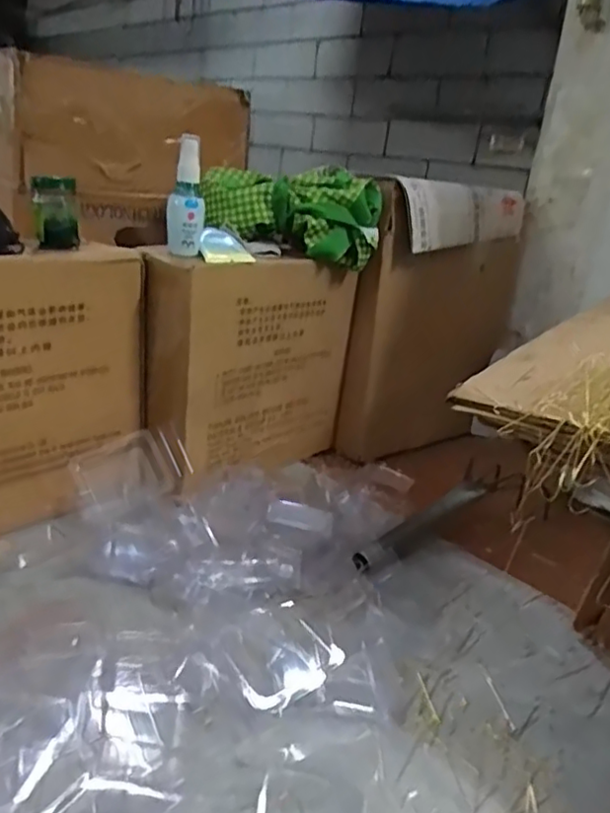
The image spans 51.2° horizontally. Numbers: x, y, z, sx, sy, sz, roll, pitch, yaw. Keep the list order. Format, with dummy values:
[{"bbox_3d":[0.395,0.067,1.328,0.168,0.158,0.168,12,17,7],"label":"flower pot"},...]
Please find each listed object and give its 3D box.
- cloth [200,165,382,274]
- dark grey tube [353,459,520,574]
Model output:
[{"bbox_3d":[-0.014,-0.237,0.777,0.209,0.095,0.081,7,21,-1],"label":"cloth"},{"bbox_3d":[0.146,0.127,0.722,0.044,0.034,0.278,23,25,35],"label":"dark grey tube"}]

